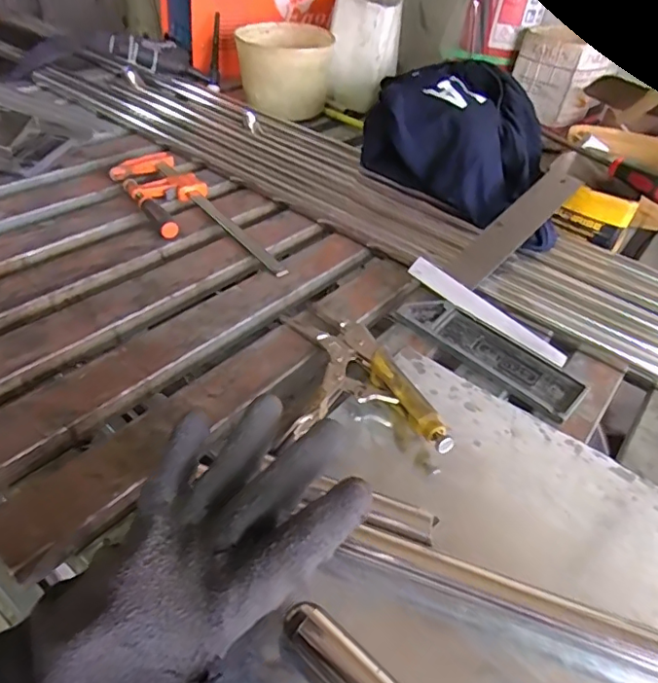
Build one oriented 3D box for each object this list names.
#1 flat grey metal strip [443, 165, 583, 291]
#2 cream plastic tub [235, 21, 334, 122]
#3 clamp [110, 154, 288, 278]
[{"bbox_3d":[0.208,-0.130,0.608,0.043,0.008,0.219,37,65,25],"label":"flat grey metal strip"},{"bbox_3d":[-0.077,-0.462,0.933,0.148,0.114,0.128,2,41,-9],"label":"cream plastic tub"},{"bbox_3d":[-0.156,-0.144,0.641,0.095,0.030,0.277,-25,50,-33],"label":"clamp"}]

